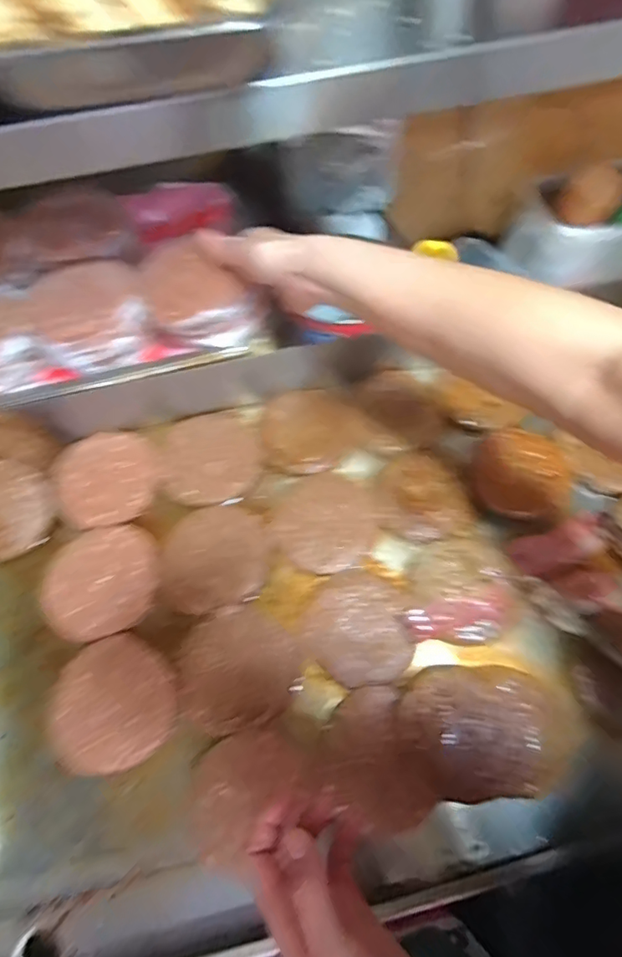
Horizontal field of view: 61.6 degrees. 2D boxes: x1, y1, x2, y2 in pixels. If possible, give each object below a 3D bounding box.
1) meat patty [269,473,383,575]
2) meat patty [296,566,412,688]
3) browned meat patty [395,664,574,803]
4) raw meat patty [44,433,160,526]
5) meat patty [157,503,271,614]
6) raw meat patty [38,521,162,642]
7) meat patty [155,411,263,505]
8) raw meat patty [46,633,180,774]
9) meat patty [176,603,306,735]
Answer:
[{"bbox_3d":[0.017,0.043,0.523,0.102,0.008,0.102,0,63,1],"label":"meat patty"},{"bbox_3d":[0.046,0.133,0.473,0.097,0.021,0.098,0,63,1],"label":"meat patty"},{"bbox_3d":[0.142,0.206,0.429,0.138,0.025,0.095,1,63,1],"label":"browned meat patty"},{"bbox_3d":[-0.214,-0.002,0.541,0.101,0.016,0.101,0,63,1],"label":"raw meat patty"},{"bbox_3d":[-0.094,0.074,0.505,0.106,0.007,0.100,0,63,1],"label":"meat patty"},{"bbox_3d":[-0.201,0.095,0.493,0.110,0.012,0.102,0,63,1],"label":"raw meat patty"},{"bbox_3d":[-0.108,-0.023,0.555,0.107,0.007,0.102,0,63,1],"label":"meat patty"},{"bbox_3d":[-0.169,0.190,0.448,0.101,0.017,0.103,0,63,1],"label":"raw meat patty"},{"bbox_3d":[-0.064,0.166,0.462,0.107,0.011,0.098,-16,64,-7],"label":"meat patty"}]

